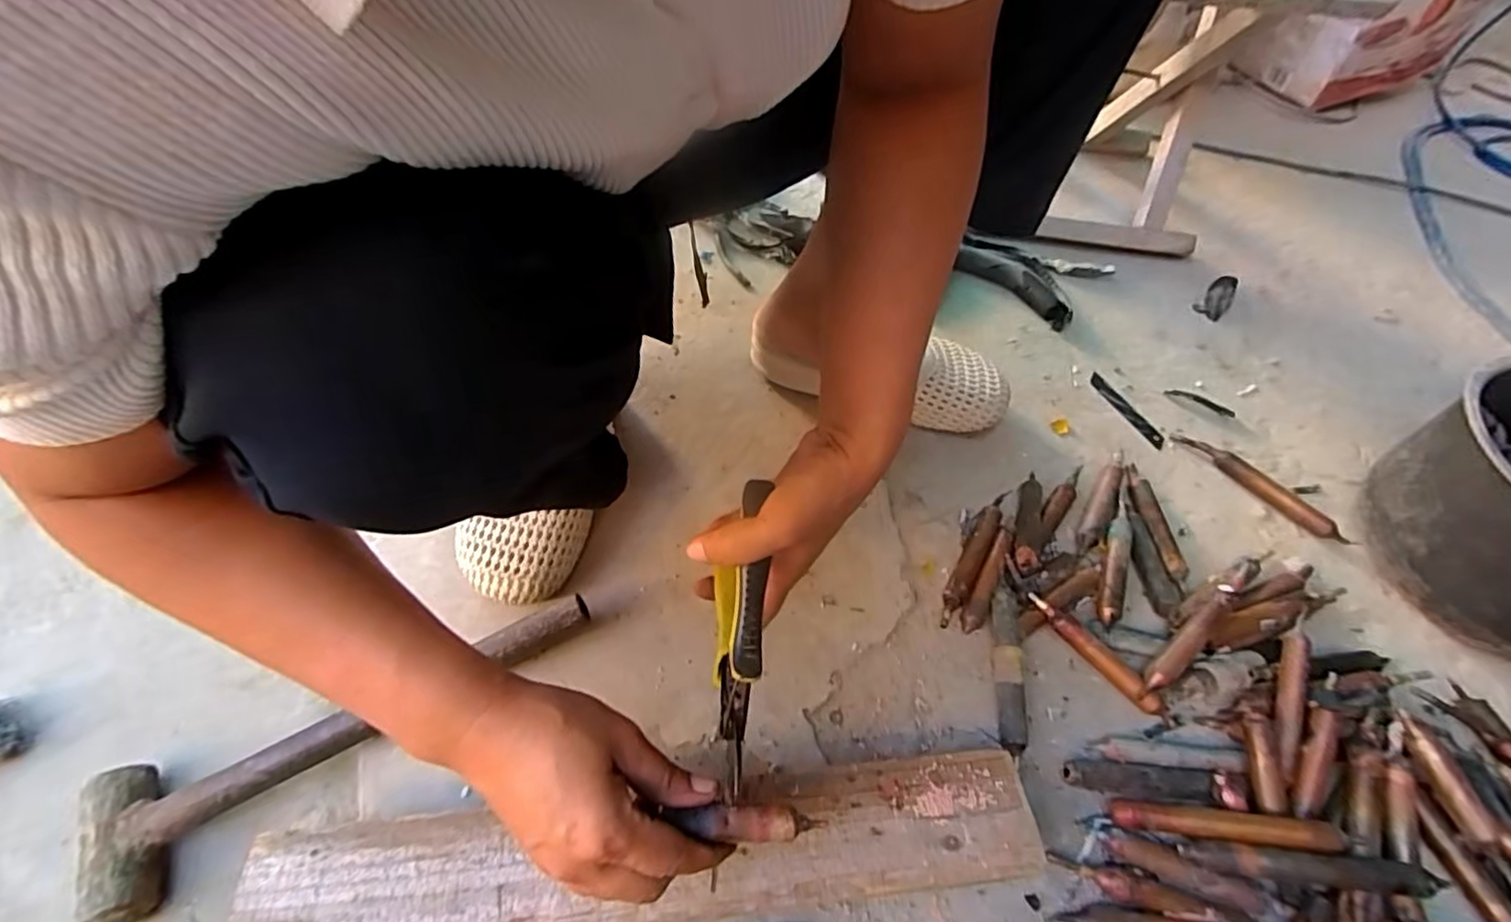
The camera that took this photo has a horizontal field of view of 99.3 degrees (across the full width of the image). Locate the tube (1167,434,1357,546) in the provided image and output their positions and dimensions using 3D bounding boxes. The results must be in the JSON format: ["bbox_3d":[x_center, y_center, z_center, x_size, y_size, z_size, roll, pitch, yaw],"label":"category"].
[{"bbox_3d":[0.472,0.023,0.603,0.016,0.021,0.157,-35,64,-23],"label":"tube"}]

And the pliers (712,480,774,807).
[{"bbox_3d":[-0.012,0.100,0.361,0.033,0.088,0.153,3,55,2],"label":"pliers"}]

